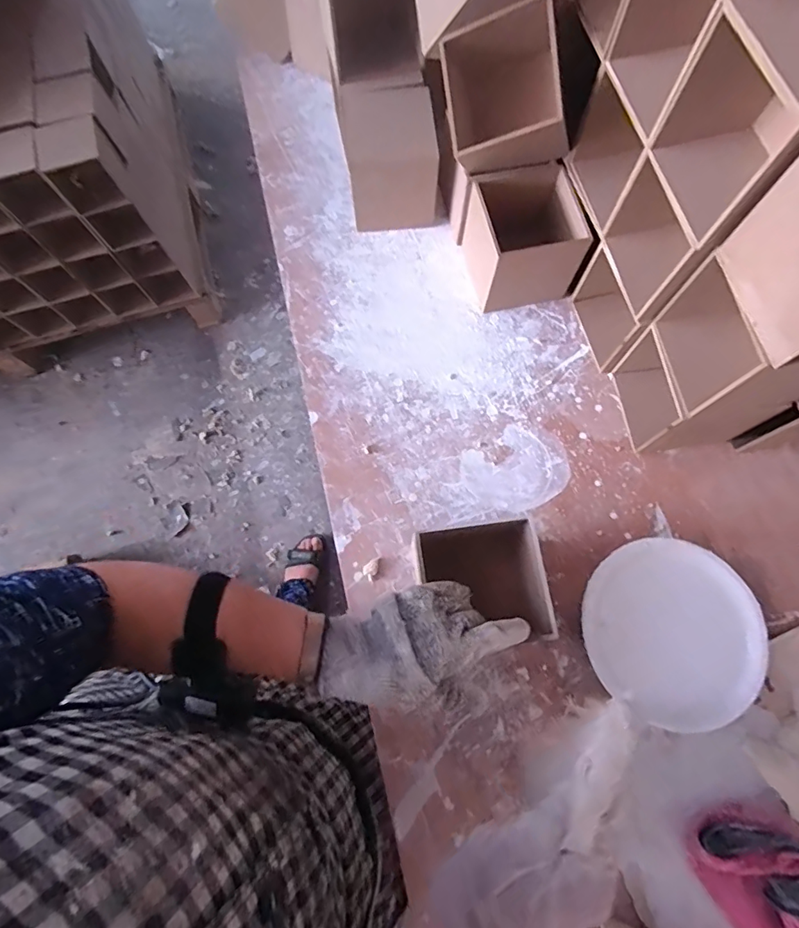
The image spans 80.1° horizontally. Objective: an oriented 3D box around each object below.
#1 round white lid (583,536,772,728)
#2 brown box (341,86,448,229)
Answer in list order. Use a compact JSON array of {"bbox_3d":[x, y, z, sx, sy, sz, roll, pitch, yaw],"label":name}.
[{"bbox_3d":[0.266,0.161,0.464,0.163,0.012,0.165,0,73,2],"label":"round white lid"},{"bbox_3d":[-0.006,-0.395,0.615,0.120,0.115,0.117,-7,73,0],"label":"brown box"}]

